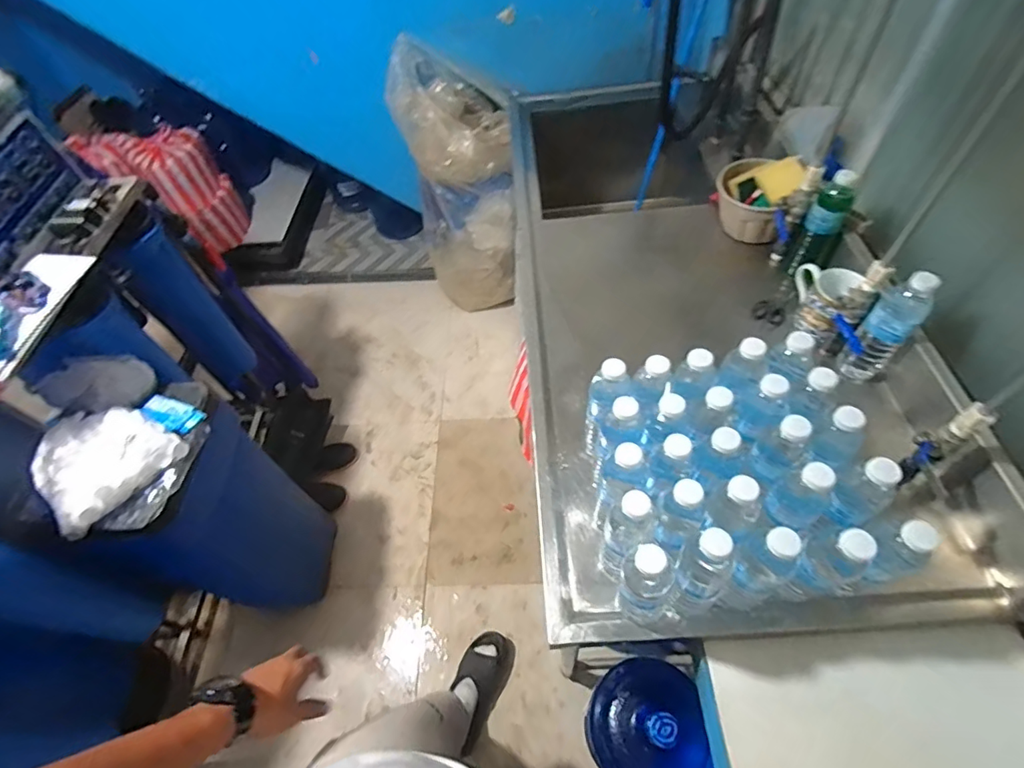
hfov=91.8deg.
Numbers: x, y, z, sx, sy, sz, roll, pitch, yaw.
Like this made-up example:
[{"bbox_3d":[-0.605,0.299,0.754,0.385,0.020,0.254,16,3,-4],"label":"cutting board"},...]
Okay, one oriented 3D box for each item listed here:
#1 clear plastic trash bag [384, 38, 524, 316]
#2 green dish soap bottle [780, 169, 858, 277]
[{"bbox_3d":[-0.159,-0.671,1.796,0.308,0.848,0.363,-36,60,-18],"label":"clear plastic trash bag"},{"bbox_3d":[0.571,-0.288,0.925,0.058,0.205,0.072,-18,56,-7],"label":"green dish soap bottle"}]

